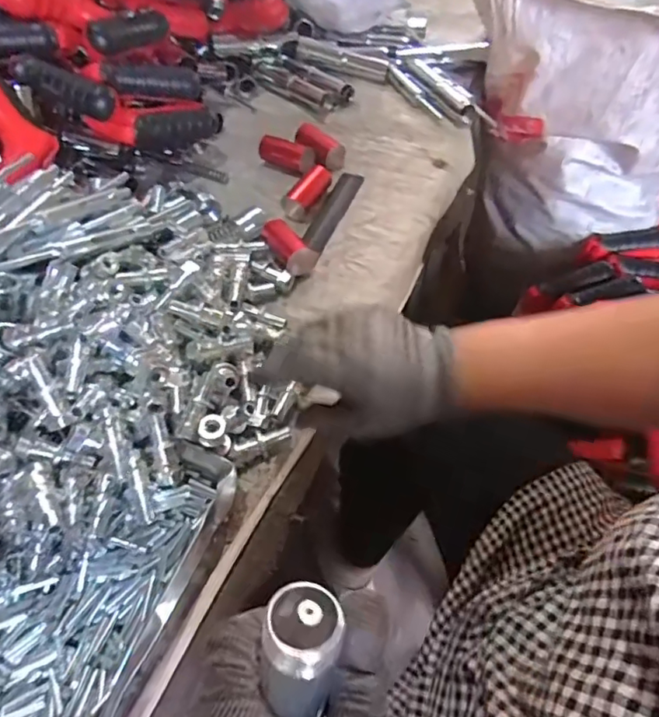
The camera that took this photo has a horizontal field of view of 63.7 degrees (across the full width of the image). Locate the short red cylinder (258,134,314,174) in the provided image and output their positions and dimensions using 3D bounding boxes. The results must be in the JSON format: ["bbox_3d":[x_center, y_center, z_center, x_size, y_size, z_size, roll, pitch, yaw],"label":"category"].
[{"bbox_3d":[-0.049,-0.238,0.621,0.068,0.026,0.022,27,61,21],"label":"short red cylinder"}]

